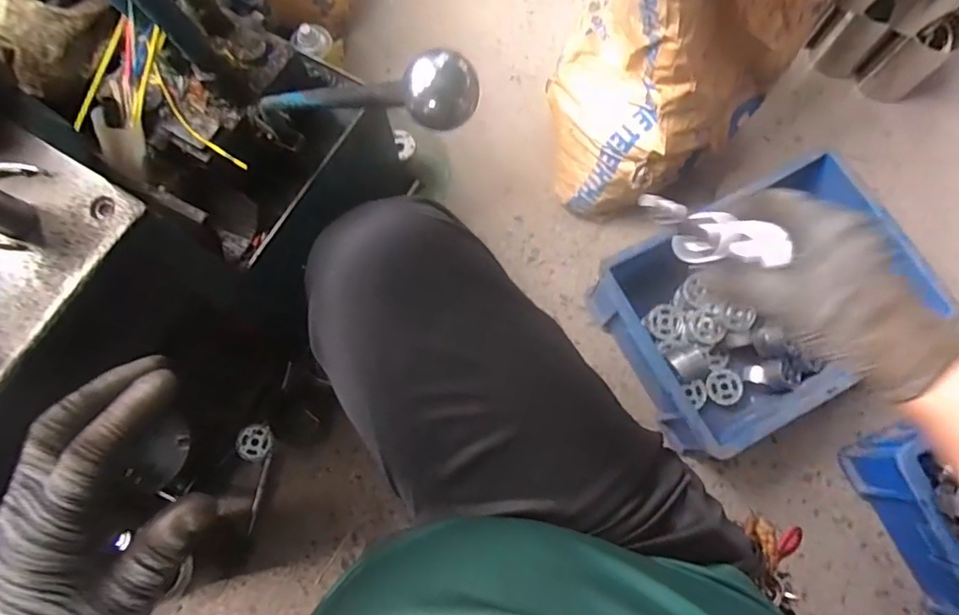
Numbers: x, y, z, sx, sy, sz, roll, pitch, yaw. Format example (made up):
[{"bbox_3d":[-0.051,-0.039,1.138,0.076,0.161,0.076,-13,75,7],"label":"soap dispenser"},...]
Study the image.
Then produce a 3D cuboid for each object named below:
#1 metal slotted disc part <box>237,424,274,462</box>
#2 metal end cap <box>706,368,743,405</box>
[{"bbox_3d":[-0.335,0.202,0.818,0.048,0.018,0.055,18,76,6],"label":"metal slotted disc part"},{"bbox_3d":[0.363,0.117,0.811,0.049,0.006,0.052,0,75,1],"label":"metal end cap"}]

